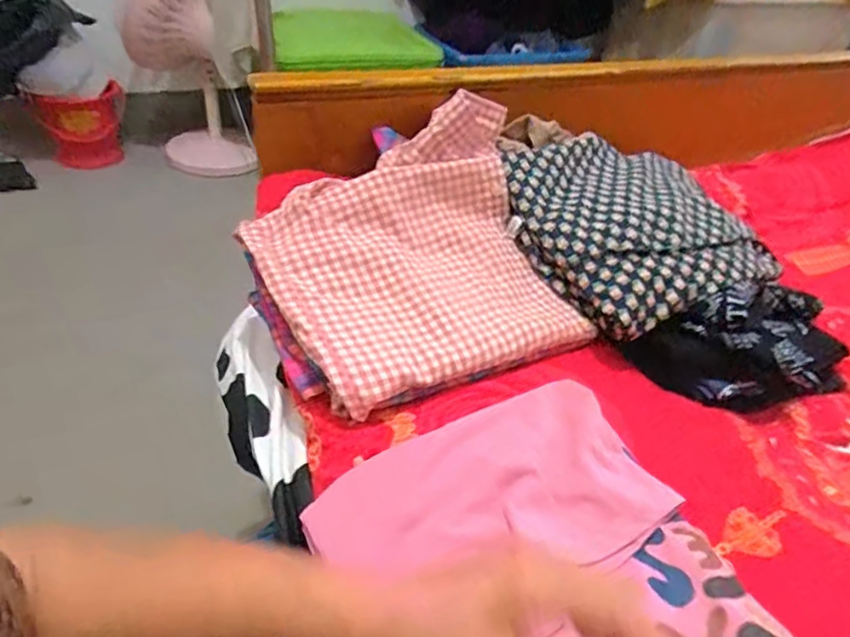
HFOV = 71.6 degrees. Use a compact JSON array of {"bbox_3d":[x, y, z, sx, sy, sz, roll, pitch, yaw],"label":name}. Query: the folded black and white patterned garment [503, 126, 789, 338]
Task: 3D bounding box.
[{"bbox_3d":[0.234,-0.097,0.663,0.255,0.107,0.244,-19,46,-29],"label":"folded black and white patterned garment"}]

